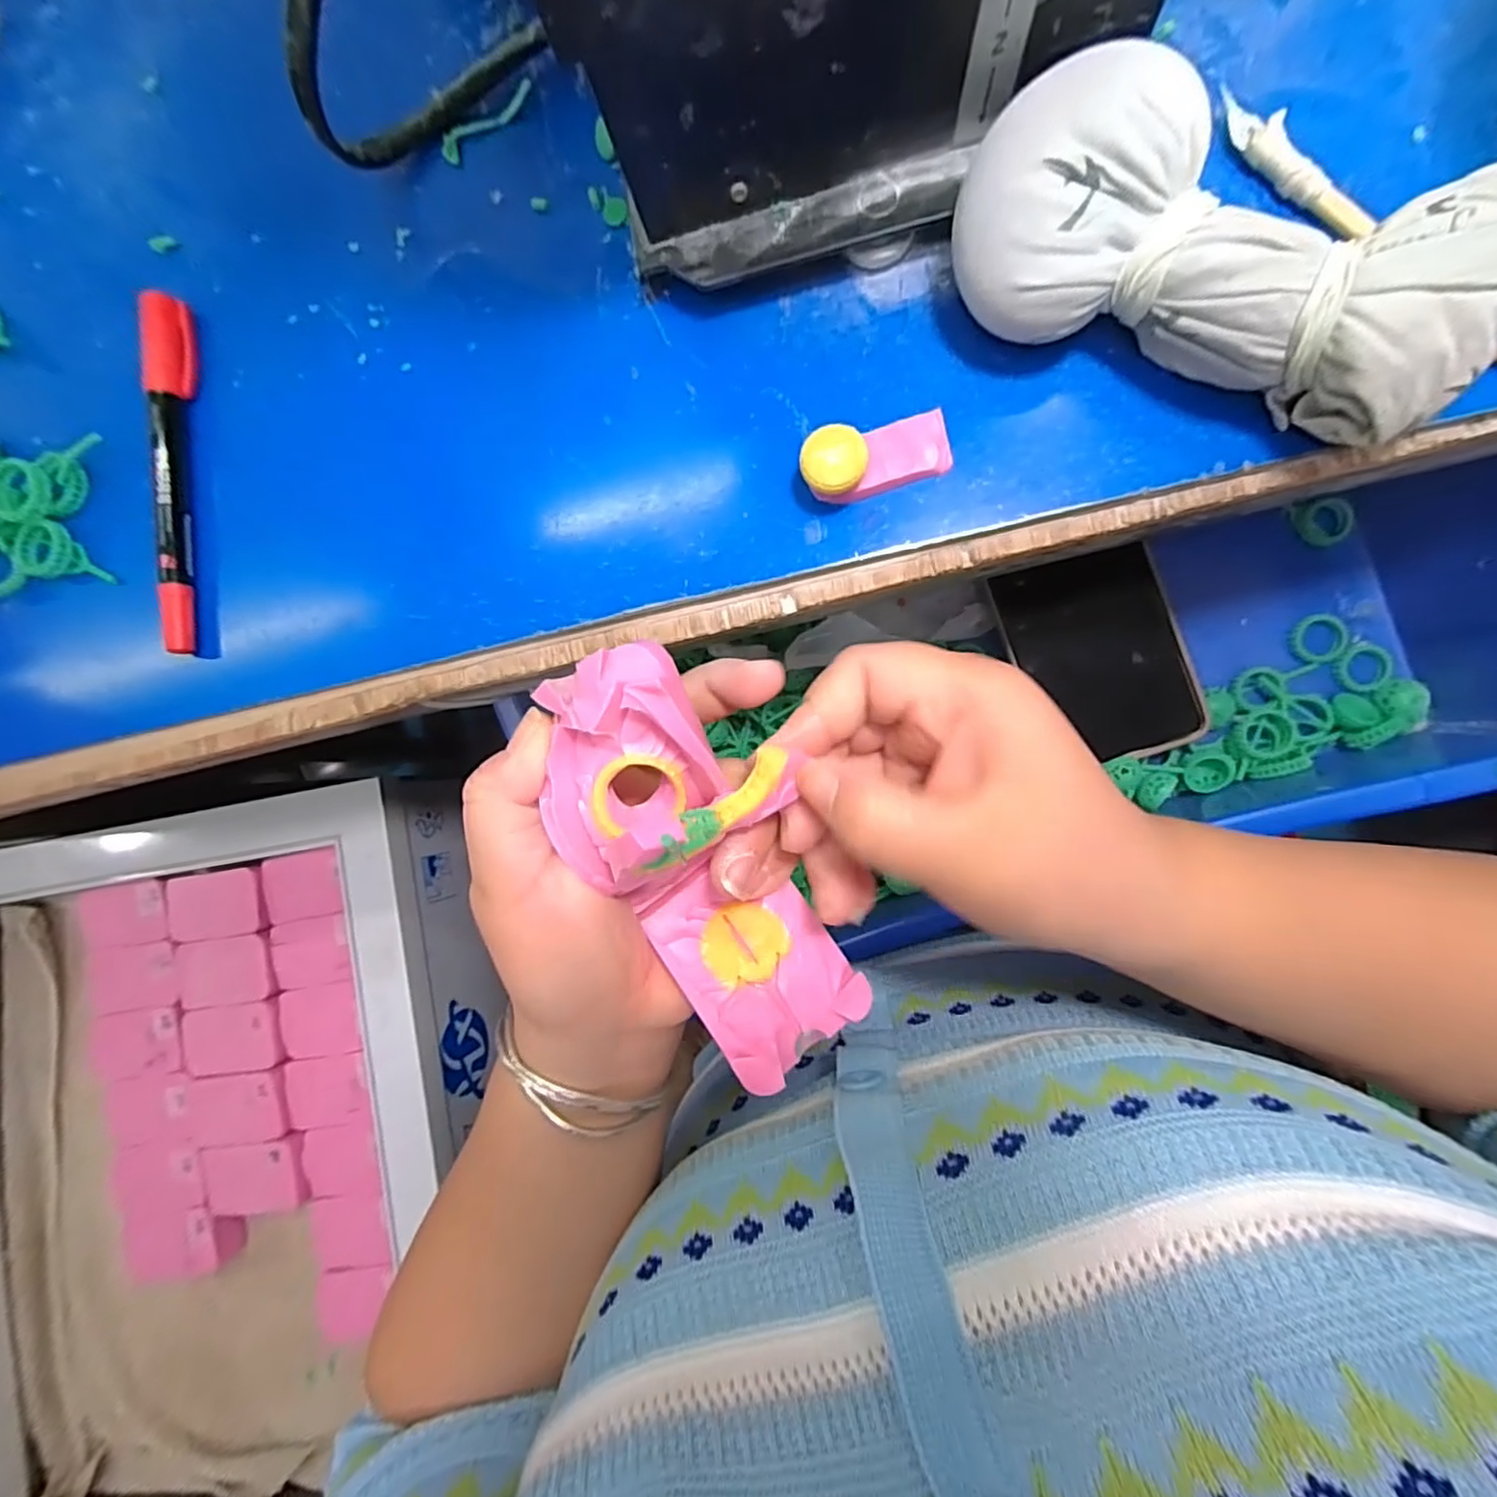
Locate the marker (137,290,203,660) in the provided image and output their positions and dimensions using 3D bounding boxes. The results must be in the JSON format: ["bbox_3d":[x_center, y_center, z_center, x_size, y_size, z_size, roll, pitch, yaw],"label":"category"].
[{"bbox_3d":[-0.222,-0.106,0.245,0.015,0.016,0.137,-5,89,9],"label":"marker"}]

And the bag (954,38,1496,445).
[{"bbox_3d":[0.128,-0.135,0.174,0.139,0.046,0.063,22,94,8],"label":"bag"}]

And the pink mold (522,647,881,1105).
[{"bbox_3d":[-0.012,0.034,0.175,0.057,0.035,0.130,-24,108,8],"label":"pink mold"}]

